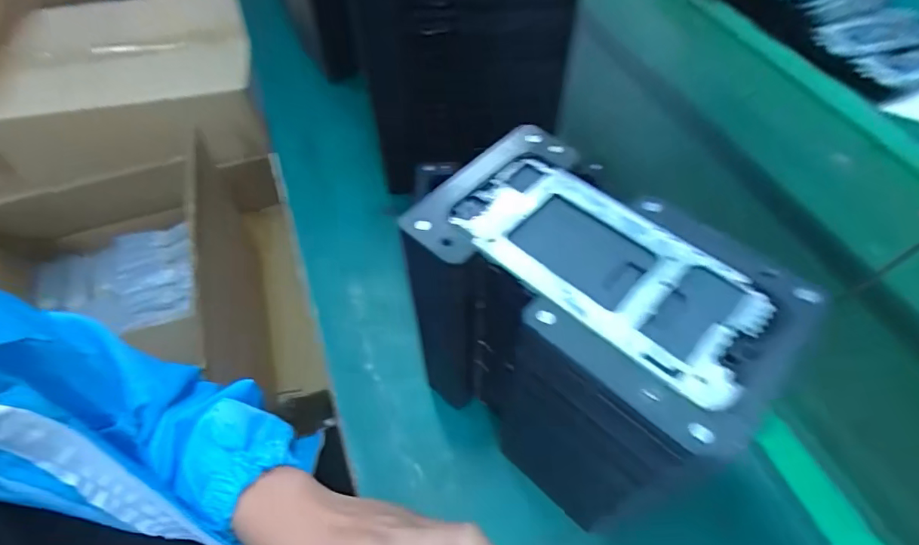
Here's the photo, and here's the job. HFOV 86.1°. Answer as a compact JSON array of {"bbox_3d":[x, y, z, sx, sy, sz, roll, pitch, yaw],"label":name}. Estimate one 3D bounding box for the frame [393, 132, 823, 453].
[{"bbox_3d":[0.072,-0.007,0.249,0.183,0.010,0.110,36,63,23],"label":"frame"}]

